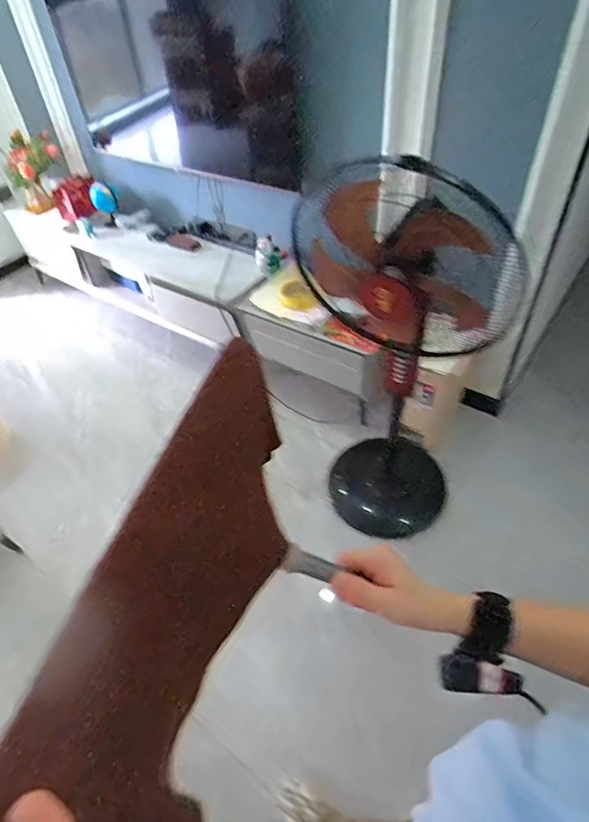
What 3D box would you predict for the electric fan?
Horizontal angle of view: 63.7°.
[{"bbox_3d":[0.315,-0.059,1.341,0.447,1.262,0.381,33,56,32],"label":"electric fan"}]

